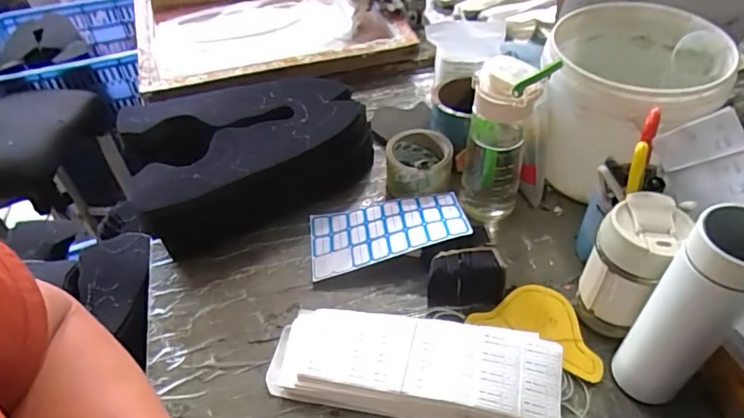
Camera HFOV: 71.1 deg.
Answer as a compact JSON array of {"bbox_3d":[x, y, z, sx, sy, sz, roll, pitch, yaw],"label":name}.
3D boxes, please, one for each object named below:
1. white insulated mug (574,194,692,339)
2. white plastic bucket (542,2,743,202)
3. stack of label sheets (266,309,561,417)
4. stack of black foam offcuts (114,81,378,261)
[{"bbox_3d":[0.263,0.062,0.541,0.070,0.148,0.077,-2,46,2],"label":"white insulated mug"},{"bbox_3d":[0.327,-0.132,0.689,0.202,0.189,0.209,-2,46,2],"label":"white plastic bucket"},{"bbox_3d":[0.037,0.159,0.538,0.293,0.041,0.095,7,47,10],"label":"stack of label sheets"},{"bbox_3d":[-0.165,-0.078,0.741,0.310,0.114,0.226,-19,48,-15],"label":"stack of black foam offcuts"}]

